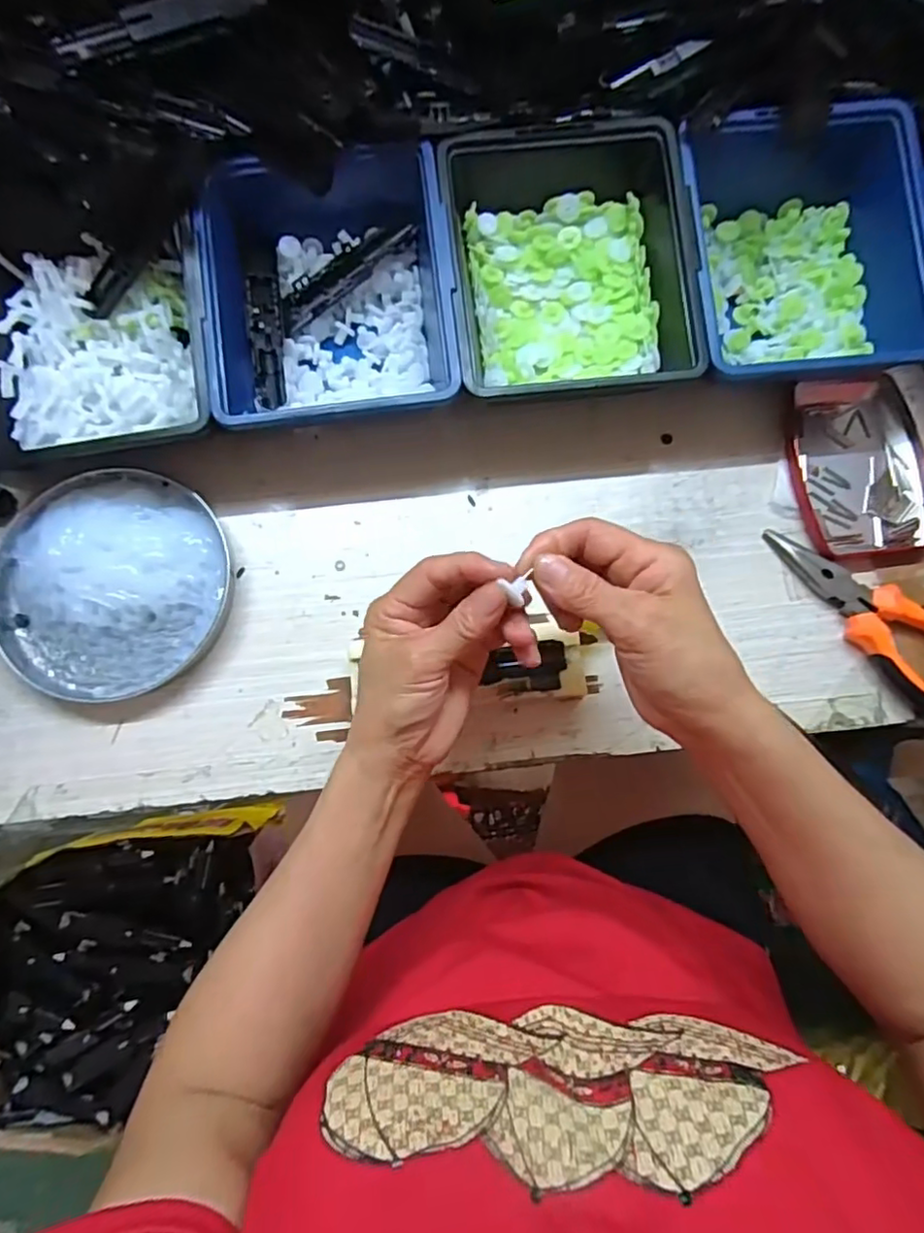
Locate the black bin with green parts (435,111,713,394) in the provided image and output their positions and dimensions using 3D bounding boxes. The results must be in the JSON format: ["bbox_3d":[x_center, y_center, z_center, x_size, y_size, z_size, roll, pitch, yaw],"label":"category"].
[{"bbox_3d":[0.064,-0.212,0.390,0.143,0.060,0.163,-7,80,-2],"label":"black bin with green parts"}]

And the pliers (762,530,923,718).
[{"bbox_3d":[0.258,0.001,0.385,0.159,0.026,0.053,43,82,7],"label":"pliers"}]

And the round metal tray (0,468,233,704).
[{"bbox_3d":[-0.219,-0.022,0.386,0.139,0.023,0.141,0,80,-1],"label":"round metal tray"}]

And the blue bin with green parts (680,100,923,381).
[{"bbox_3d":[0.210,-0.226,0.399,0.147,0.070,0.163,-8,80,-2],"label":"blue bin with green parts"}]

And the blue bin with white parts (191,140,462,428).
[{"bbox_3d":[-0.082,-0.203,0.397,0.146,0.078,0.183,-7,80,-2],"label":"blue bin with white parts"}]

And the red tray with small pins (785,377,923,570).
[{"bbox_3d":[0.258,-0.096,0.412,0.083,0.019,0.125,-2,80,-1],"label":"red tray with small pins"}]

